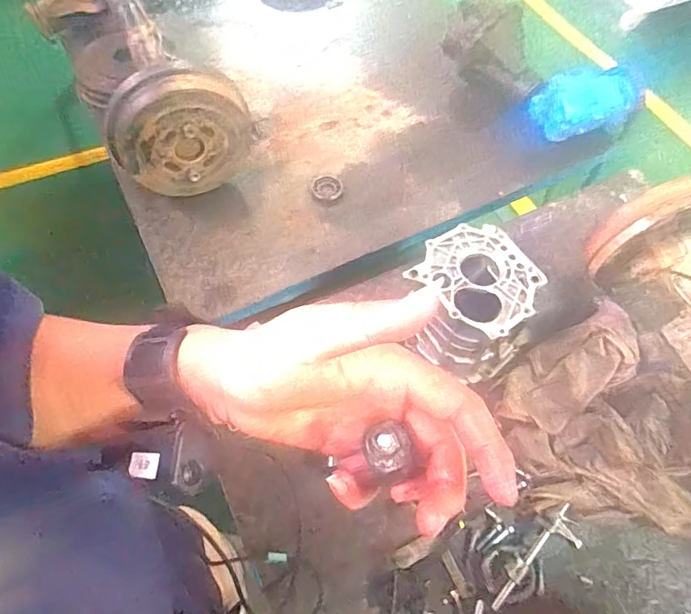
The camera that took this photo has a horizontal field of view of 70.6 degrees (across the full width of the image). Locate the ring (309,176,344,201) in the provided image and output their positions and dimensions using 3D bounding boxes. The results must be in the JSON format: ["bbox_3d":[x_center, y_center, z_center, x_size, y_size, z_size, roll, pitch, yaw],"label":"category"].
[{"bbox_3d":[-0.042,-0.263,1.079,0.069,0.019,0.064,1,62,-2],"label":"ring"}]

